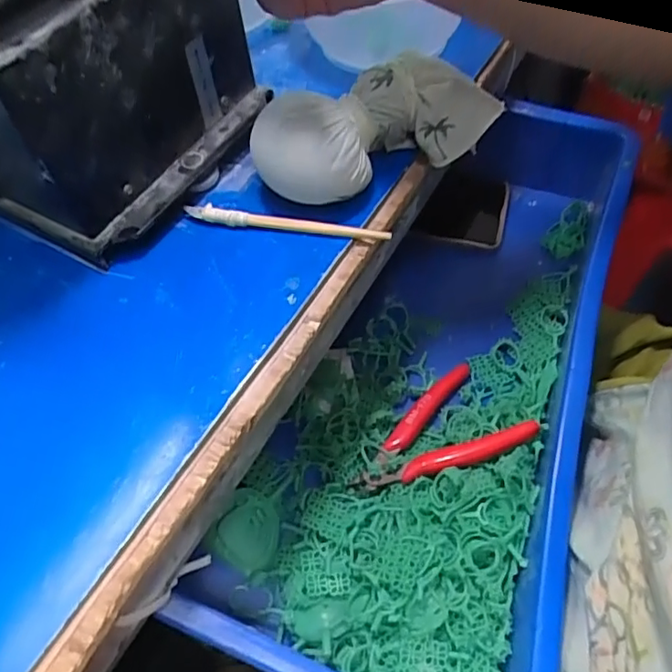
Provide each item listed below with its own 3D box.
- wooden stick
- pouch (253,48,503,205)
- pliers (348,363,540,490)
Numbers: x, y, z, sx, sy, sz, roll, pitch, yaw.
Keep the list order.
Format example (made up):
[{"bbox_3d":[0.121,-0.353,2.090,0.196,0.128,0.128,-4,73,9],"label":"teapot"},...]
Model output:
[{"bbox_3d":[-0.027,-0.062,0.318,0.113,0.008,0.011,9,56,10],"label":"wooden stick"},{"bbox_3d":[0.025,-0.117,0.320,0.145,0.045,0.050,-26,57,-14],"label":"pouch"},{"bbox_3d":[0.064,0.068,0.381,0.115,0.024,0.072,-31,59,-17],"label":"pliers"}]

